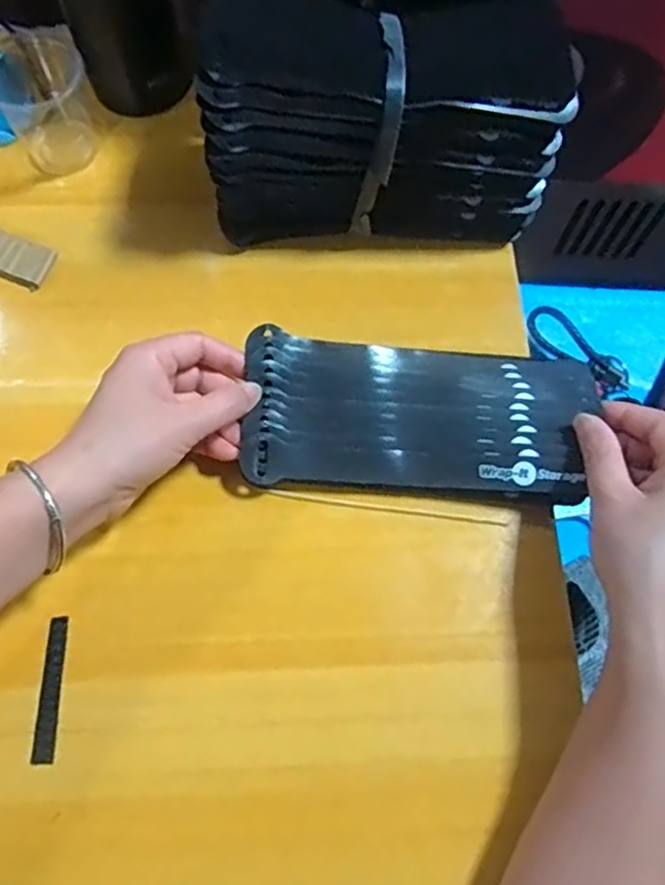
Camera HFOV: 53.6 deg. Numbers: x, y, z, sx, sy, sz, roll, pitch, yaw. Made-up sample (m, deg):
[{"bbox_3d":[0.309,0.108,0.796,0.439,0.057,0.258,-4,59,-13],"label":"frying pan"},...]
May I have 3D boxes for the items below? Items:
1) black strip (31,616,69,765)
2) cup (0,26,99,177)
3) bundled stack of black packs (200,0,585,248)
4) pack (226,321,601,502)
[{"bbox_3d":[-0.147,0.129,0.344,0.010,0.004,0.071,0,69,0],"label":"black strip"},{"bbox_3d":[-0.193,-0.232,0.440,0.060,0.060,0.076,-20,71,-8],"label":"cup"},{"bbox_3d":[0.029,-0.215,0.411,0.217,0.114,0.133,-4,69,-2],"label":"bundled stack of black packs"},{"bbox_3d":[0.050,-0.016,0.383,0.196,0.022,0.086,4,69,-1],"label":"pack"}]

